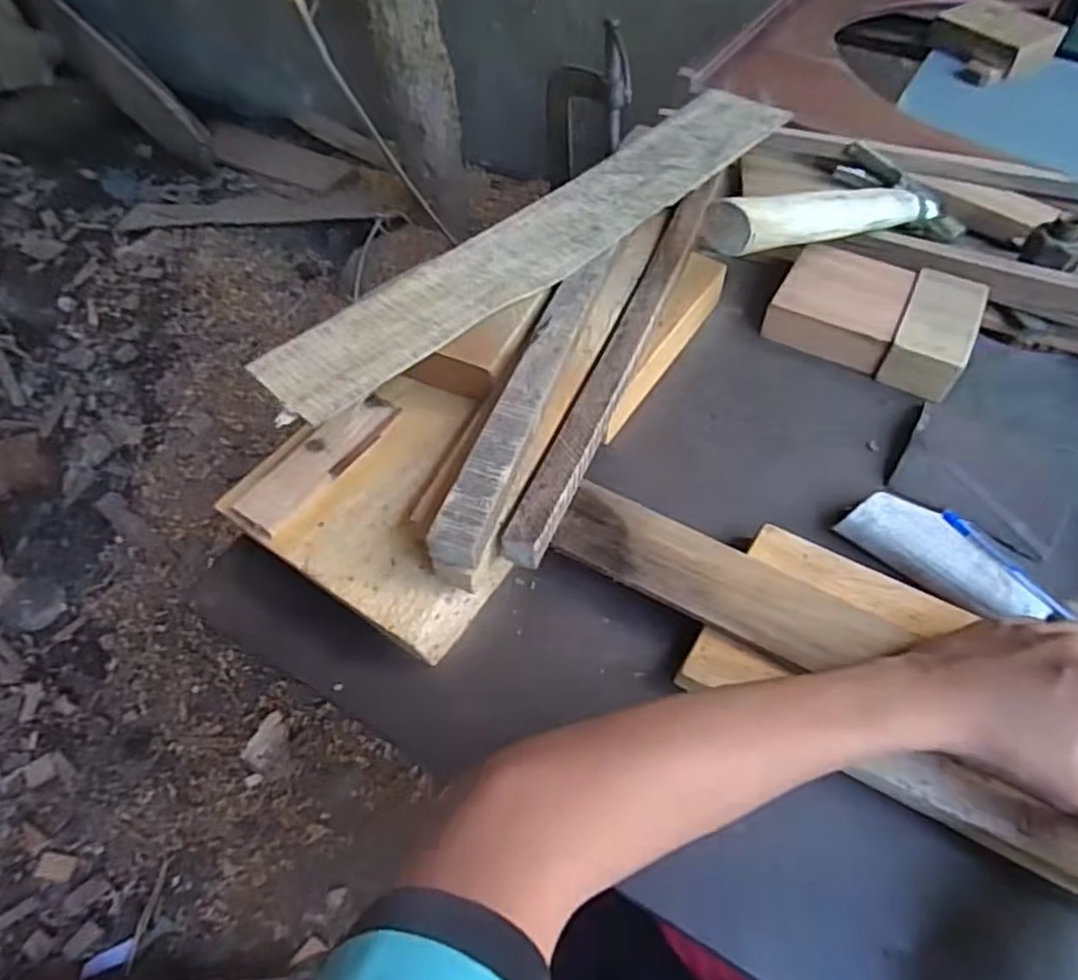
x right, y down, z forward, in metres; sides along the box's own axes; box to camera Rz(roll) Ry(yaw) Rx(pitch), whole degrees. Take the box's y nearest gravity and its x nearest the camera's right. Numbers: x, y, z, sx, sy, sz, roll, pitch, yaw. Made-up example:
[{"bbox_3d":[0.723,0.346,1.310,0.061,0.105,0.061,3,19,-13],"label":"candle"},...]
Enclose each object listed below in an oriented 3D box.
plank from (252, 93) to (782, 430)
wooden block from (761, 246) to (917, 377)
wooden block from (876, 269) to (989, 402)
[{"bbox_3d":[0.014,-0.183,0.480,0.074,0.016,0.452,36,62,29],"label":"plank"},{"bbox_3d":[0.230,-0.144,0.528,0.088,0.030,0.089,21,61,16],"label":"wooden block"},{"bbox_3d":[0.291,-0.117,0.507,0.049,0.034,0.110,27,63,13],"label":"wooden block"}]

